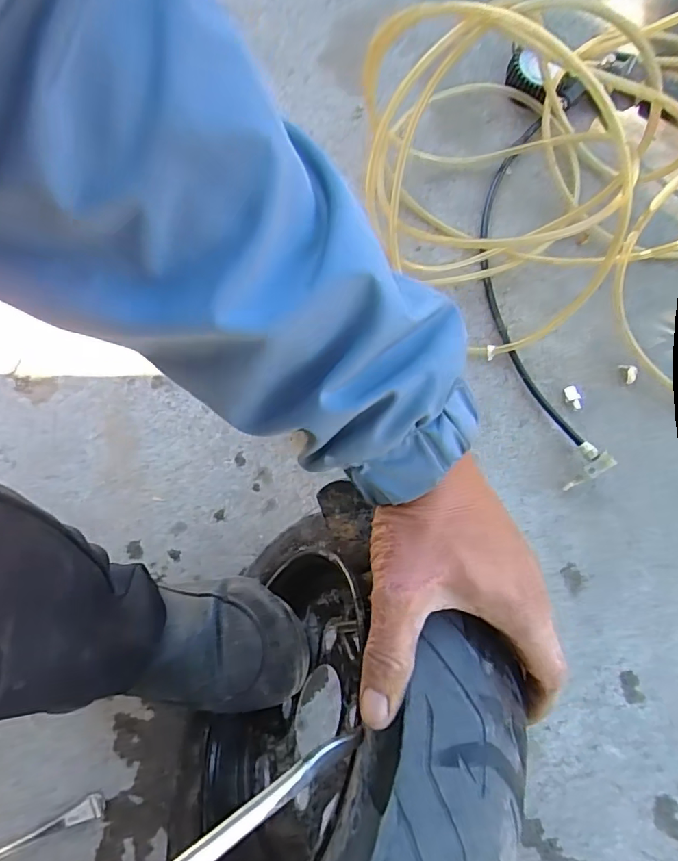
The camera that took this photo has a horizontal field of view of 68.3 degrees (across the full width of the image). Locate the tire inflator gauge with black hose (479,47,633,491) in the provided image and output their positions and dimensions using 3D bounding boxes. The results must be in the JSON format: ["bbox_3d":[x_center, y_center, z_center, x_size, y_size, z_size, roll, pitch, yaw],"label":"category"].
[{"bbox_3d":[0.245,-0.206,0.581,0.153,0.060,0.511,7,78,3],"label":"tire inflator gauge with black hose"}]

